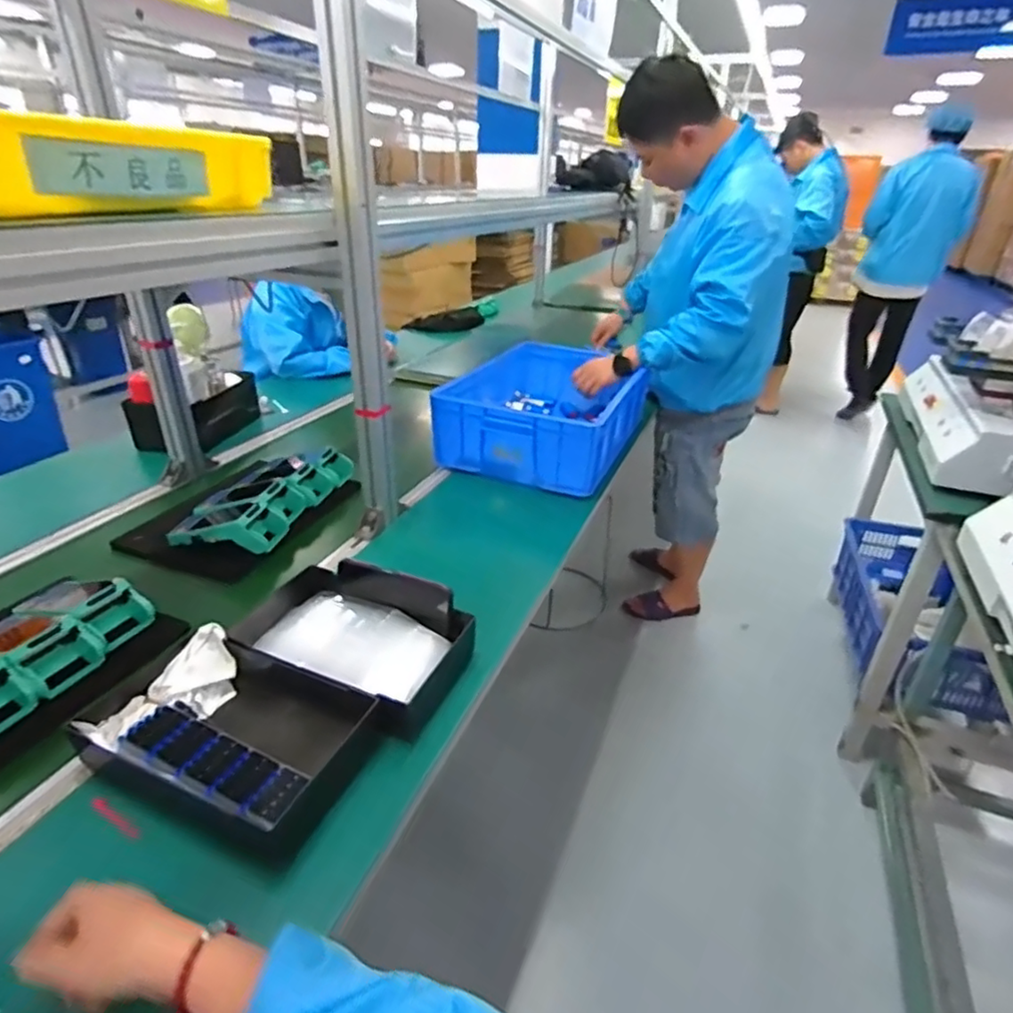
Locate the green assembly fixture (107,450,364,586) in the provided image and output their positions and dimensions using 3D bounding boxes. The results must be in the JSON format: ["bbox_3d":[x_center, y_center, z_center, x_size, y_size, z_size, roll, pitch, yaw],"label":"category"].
[{"bbox_3d":[-0.449,-0.019,1.057,0.257,0.073,0.365,13,31,19],"label":"green assembly fixture"}]

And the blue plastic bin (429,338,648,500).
[{"bbox_3d":[0.113,-0.220,1.359,0.354,0.173,0.552,12,31,18],"label":"blue plastic bin"}]

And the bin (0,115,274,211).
[{"bbox_3d":[-0.480,-0.346,0.606,0.260,0.071,0.414,9,30,12],"label":"bin"}]

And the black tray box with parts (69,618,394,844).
[{"bbox_3d":[-0.271,0.226,0.617,0.261,0.059,0.186,14,32,22],"label":"black tray box with parts"}]

